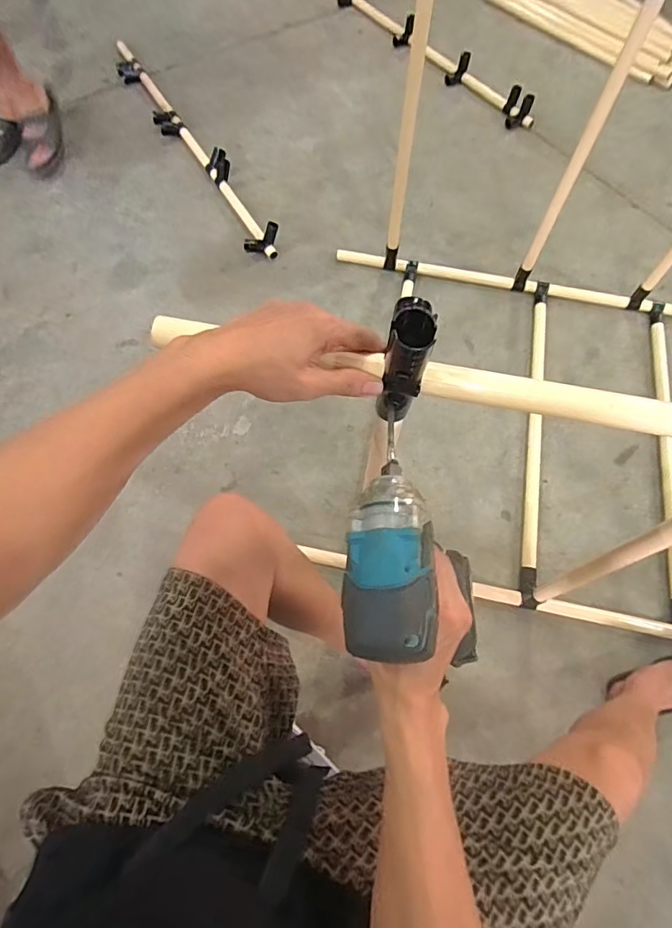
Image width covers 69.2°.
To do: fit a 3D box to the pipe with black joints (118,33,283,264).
[{"bbox_3d":[-0.486,-1.054,1.542,0.105,0.082,1.189,-29,69,-12],"label":"pipe with black joints"}]

